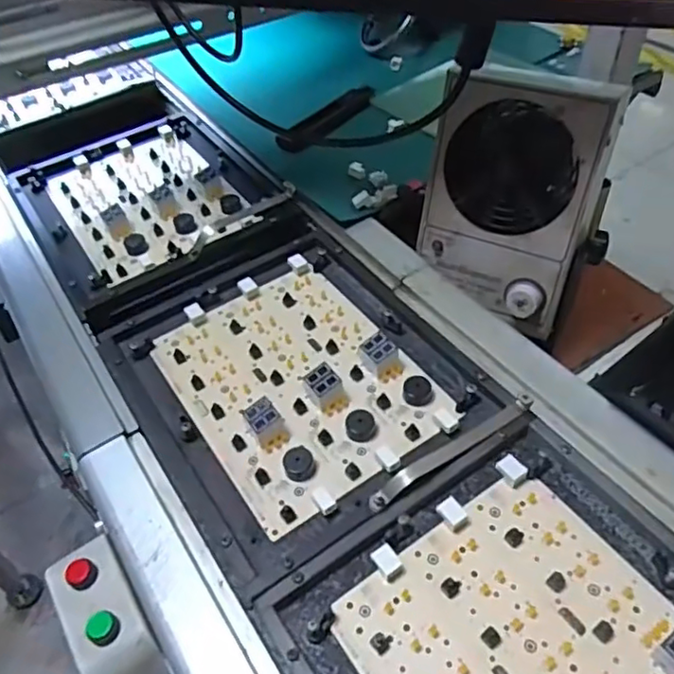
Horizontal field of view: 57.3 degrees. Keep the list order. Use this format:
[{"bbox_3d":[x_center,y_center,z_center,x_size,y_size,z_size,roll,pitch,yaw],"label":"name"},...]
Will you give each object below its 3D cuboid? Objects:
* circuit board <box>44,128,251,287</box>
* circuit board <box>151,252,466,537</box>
[{"bbox_3d":[-0.208,-0.154,0.664,0.163,0.019,0.226,-29,52,-19],"label":"circuit board"},{"bbox_3d":[-0.036,0.028,0.485,0.165,0.021,0.217,-29,52,-19],"label":"circuit board"}]

